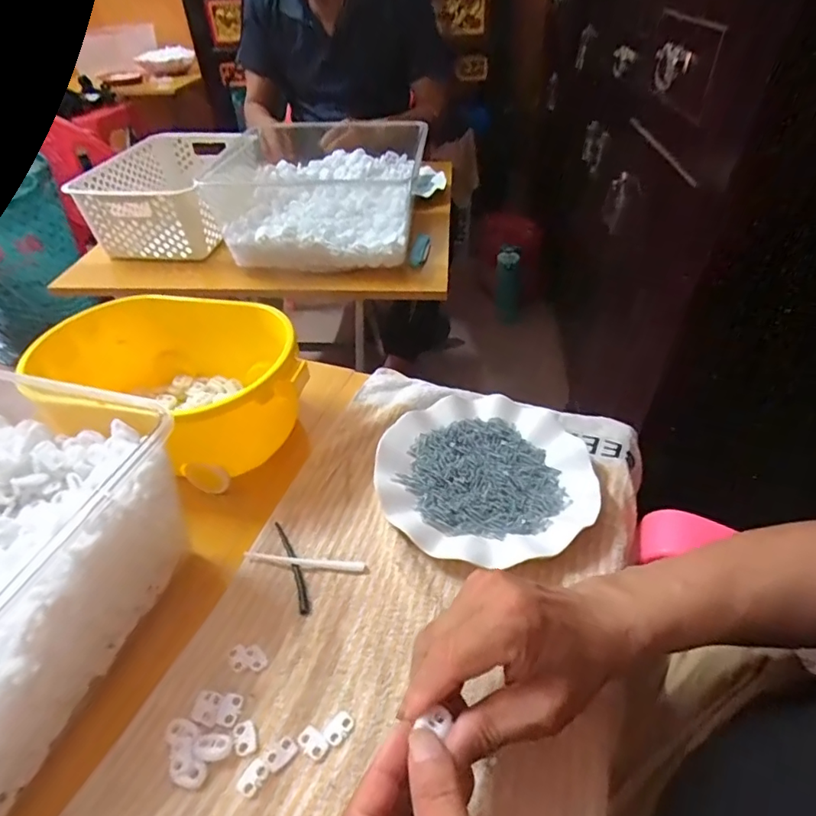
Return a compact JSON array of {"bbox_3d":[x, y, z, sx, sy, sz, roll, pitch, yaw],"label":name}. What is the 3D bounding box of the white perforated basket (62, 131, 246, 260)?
[{"bbox_3d":[-0.392,-0.371,0.884,0.197,0.095,0.306,1,42,4],"label":"white perforated basket"}]

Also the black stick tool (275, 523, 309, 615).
[{"bbox_3d":[-0.090,0.123,0.407,0.009,0.005,0.085,-17,44,-16],"label":"black stick tool"}]

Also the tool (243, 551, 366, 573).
[{"bbox_3d":[-0.082,0.121,0.408,0.095,0.007,0.009,2,42,5],"label":"tool"}]

